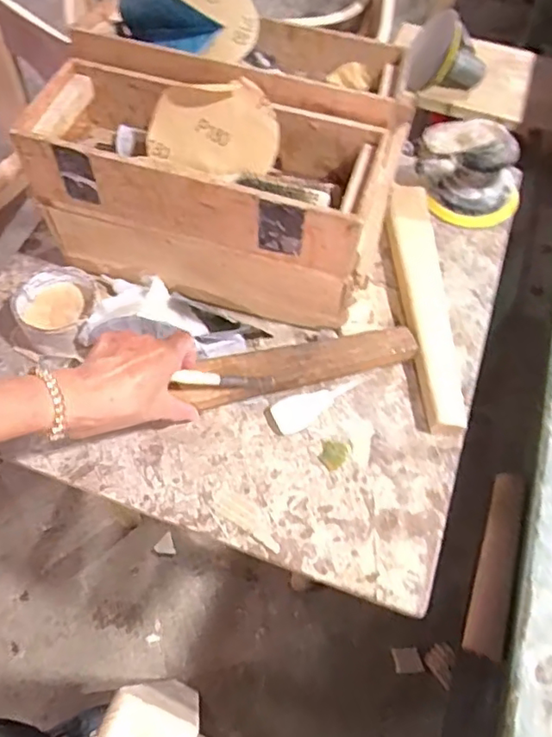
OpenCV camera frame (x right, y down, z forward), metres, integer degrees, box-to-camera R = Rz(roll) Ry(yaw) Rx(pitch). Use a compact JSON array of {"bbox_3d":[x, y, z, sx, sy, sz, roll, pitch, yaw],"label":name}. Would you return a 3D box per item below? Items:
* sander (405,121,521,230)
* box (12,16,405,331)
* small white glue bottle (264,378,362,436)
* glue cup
[{"bbox_3d":[0.228,-0.242,0.669,0.140,0.087,0.112,23,63,11],"label":"sander"},{"bbox_3d":[-0.046,-0.215,0.588,0.315,0.181,0.237,12,60,9],"label":"box"},{"bbox_3d":[0.039,0.039,0.559,0.097,0.014,0.034,-16,59,-8],"label":"small white glue bottle"},{"bbox_3d":[-0.223,-0.050,0.587,0.091,0.050,0.094,0,61,-1],"label":"glue cup"}]

